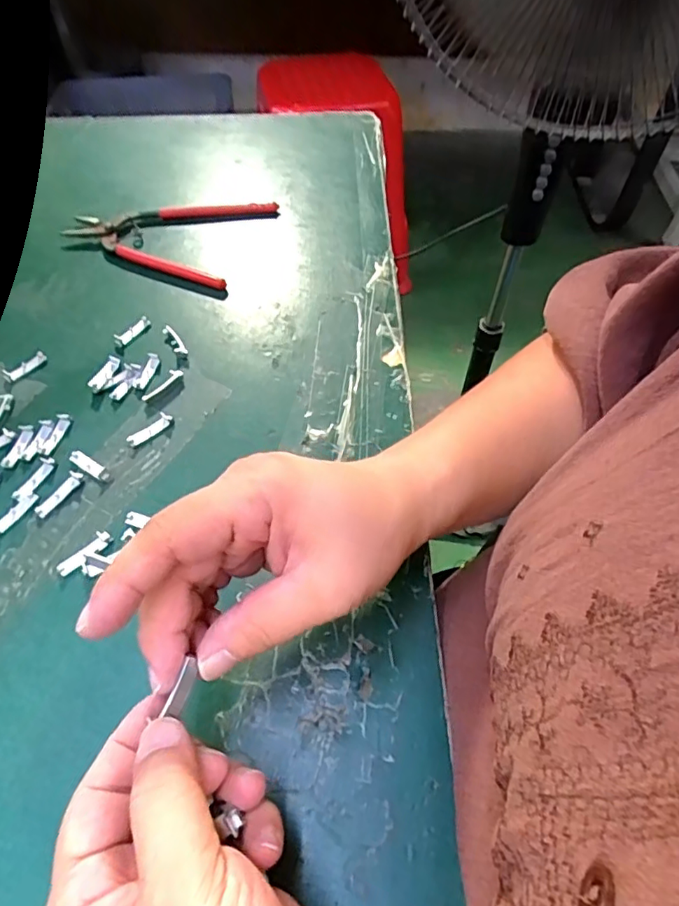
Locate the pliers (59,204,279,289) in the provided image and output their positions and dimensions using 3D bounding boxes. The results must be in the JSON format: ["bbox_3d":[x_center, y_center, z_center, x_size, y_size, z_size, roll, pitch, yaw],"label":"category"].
[{"bbox_3d":[-0.134,-0.185,0.440,0.145,0.008,0.104,20,58,14],"label":"pliers"}]

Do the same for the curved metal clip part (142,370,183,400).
[{"bbox_3d":[-0.112,-0.044,0.349,0.008,0.006,0.031,34,62,21],"label":"curved metal clip part"}]

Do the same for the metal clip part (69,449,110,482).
[{"bbox_3d":[-0.145,0.007,0.317,0.030,0.004,0.008,28,60,18],"label":"metal clip part"}]

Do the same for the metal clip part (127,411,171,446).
[{"bbox_3d":[-0.114,-0.014,0.331,0.028,0.005,0.009,-40,64,-23],"label":"metal clip part"}]

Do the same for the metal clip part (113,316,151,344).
[{"bbox_3d":[-0.142,-0.086,0.377,0.009,0.004,0.026,31,61,20],"label":"metal clip part"}]

